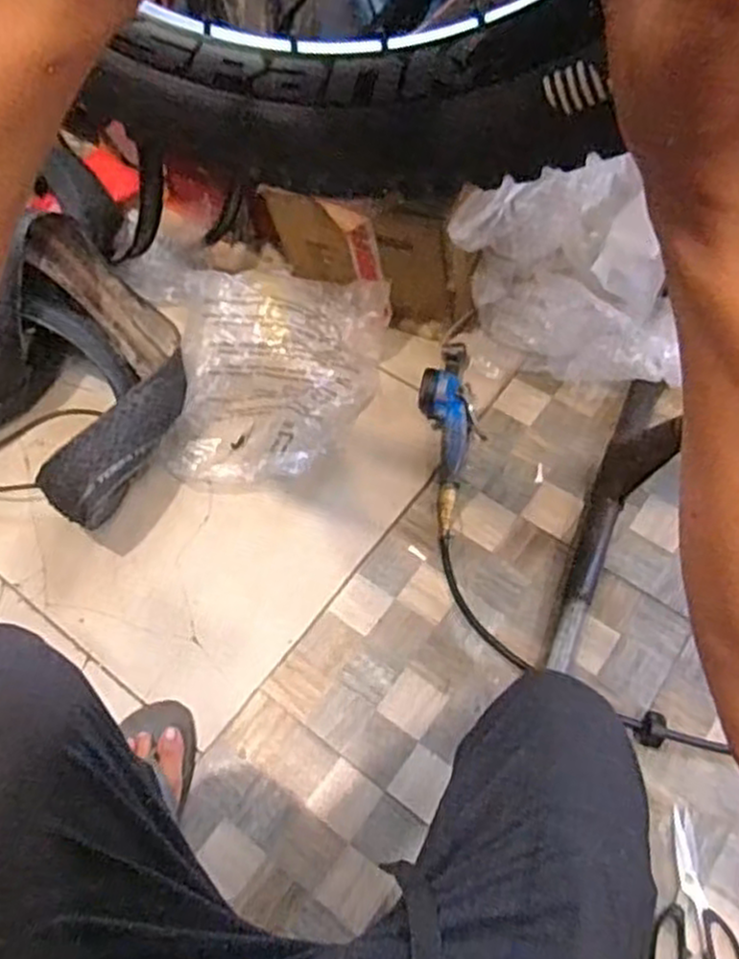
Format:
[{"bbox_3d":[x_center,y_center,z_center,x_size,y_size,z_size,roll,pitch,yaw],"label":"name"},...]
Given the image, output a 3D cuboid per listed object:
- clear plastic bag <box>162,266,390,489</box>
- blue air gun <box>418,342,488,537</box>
[{"bbox_3d":[-0.144,-0.171,1.108,0.265,0.159,0.358,13,63,11],"label":"clear plastic bag"},{"bbox_3d":[0.121,-0.075,1.104,0.085,0.044,0.330,-3,61,2],"label":"blue air gun"}]

